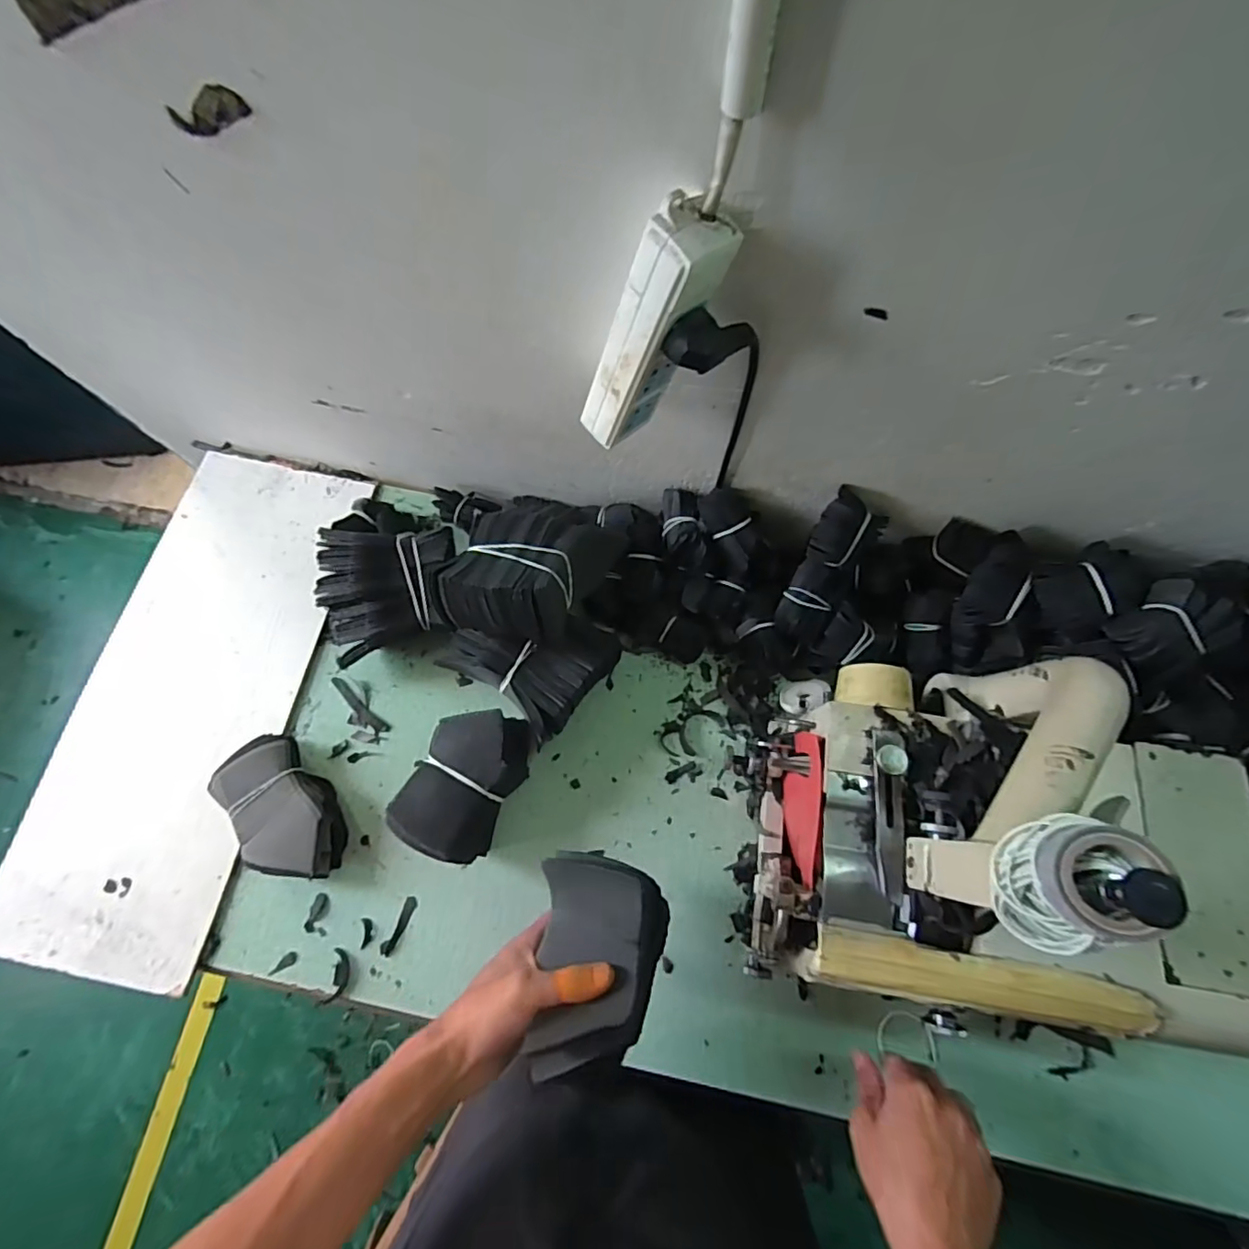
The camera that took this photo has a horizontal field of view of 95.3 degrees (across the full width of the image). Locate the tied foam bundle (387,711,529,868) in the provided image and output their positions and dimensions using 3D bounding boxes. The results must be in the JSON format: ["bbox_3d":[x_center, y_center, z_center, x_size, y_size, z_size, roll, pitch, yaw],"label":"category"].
[{"bbox_3d":[-0.153,0.150,0.559,0.085,0.095,0.137,23,73,5],"label":"tied foam bundle"}]

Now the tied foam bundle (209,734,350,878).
[{"bbox_3d":[-0.340,0.186,0.568,0.087,0.044,0.148,-32,76,-12],"label":"tied foam bundle"}]

